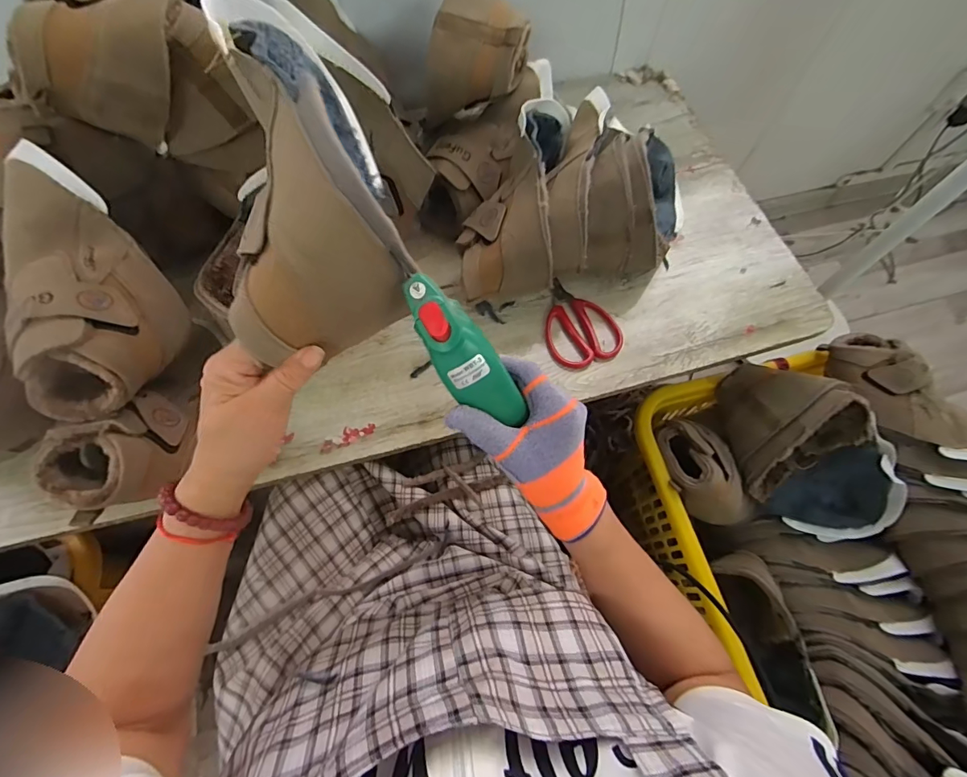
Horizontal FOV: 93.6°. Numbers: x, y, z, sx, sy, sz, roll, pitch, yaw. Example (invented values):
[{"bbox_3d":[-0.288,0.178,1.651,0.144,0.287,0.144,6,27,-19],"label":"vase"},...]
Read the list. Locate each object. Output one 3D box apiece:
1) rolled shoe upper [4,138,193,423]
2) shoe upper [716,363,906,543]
[{"bbox_3d":[-0.394,-0.096,0.450,0.126,0.095,0.254,-25,84,6],"label":"rolled shoe upper"},{"bbox_3d":[0.492,0.095,0.701,0.158,0.155,0.297,-25,69,-12],"label":"shoe upper"}]

